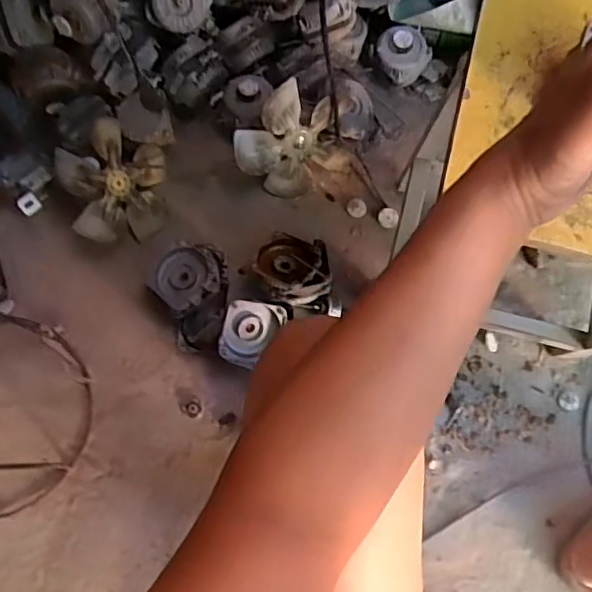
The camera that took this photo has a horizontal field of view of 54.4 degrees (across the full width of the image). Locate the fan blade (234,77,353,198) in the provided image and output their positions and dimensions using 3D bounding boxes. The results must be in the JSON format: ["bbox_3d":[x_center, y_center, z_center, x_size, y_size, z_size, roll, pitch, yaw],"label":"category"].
[{"bbox_3d":[-0.004,-0.233,0.863,0.161,0.166,0.038,-35,51,13],"label":"fan blade"}]

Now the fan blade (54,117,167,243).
[{"bbox_3d":[-0.266,-0.167,0.850,0.033,0.176,0.170,0,83,40],"label":"fan blade"}]

